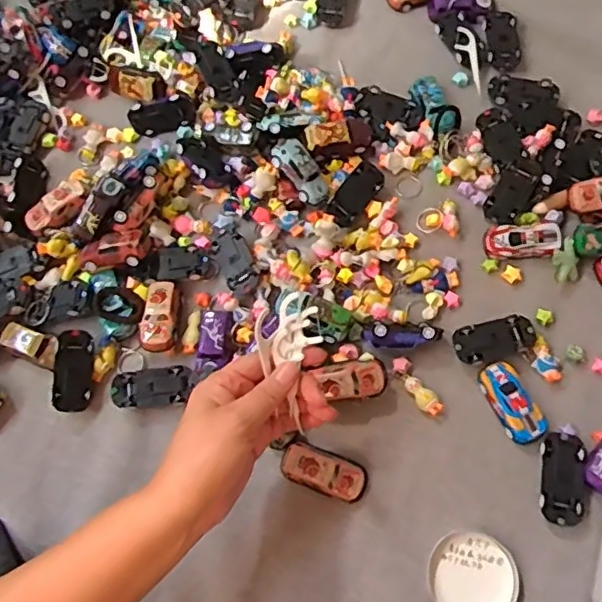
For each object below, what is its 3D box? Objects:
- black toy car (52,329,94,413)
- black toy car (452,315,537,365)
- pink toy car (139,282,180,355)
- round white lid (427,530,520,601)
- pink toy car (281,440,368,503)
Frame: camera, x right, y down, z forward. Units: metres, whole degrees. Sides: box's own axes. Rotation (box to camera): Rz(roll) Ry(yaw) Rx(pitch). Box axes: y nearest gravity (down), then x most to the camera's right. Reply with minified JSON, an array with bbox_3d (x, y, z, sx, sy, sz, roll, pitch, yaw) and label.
[{"bbox_3d":[-0.185,0.058,0.478,0.026,0.018,0.065,1,83,3],"label":"black toy car"},{"bbox_3d":[0.158,0.032,0.478,0.066,0.016,0.031,-11,70,-1],"label":"black toy car"},{"bbox_3d":[-0.117,0.013,0.487,0.027,0.015,0.060,2,70,3],"label":"pink toy car"},{"bbox_3d":[0.125,0.202,0.425,0.063,0.006,0.062,-1,70,2],"label":"round white lid"},{"bbox_3d":[0.018,0.130,0.446,0.064,0.021,0.031,20,72,10],"label":"pink toy car"}]

